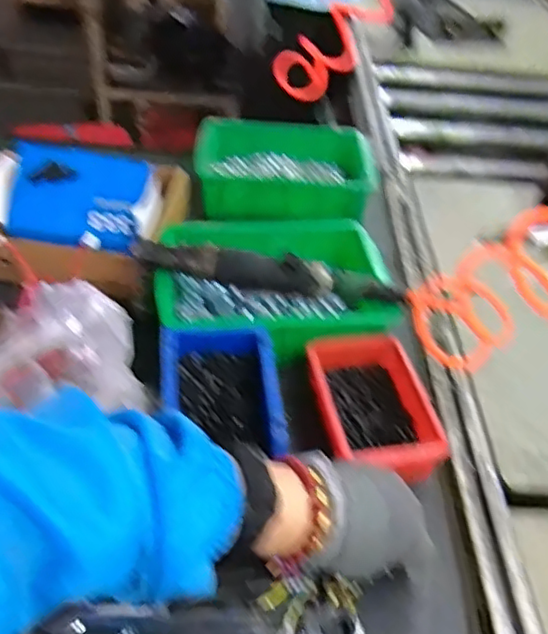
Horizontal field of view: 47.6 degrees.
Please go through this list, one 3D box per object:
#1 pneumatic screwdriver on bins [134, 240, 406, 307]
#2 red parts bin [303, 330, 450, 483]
[{"bbox_3d":[-0.010,-0.044,0.646,0.274,0.052,0.034,13,41,7],"label":"pneumatic screwdriver on bins"},{"bbox_3d":[0.091,0.092,0.599,0.102,0.059,0.150,-3,42,-11],"label":"red parts bin"}]

